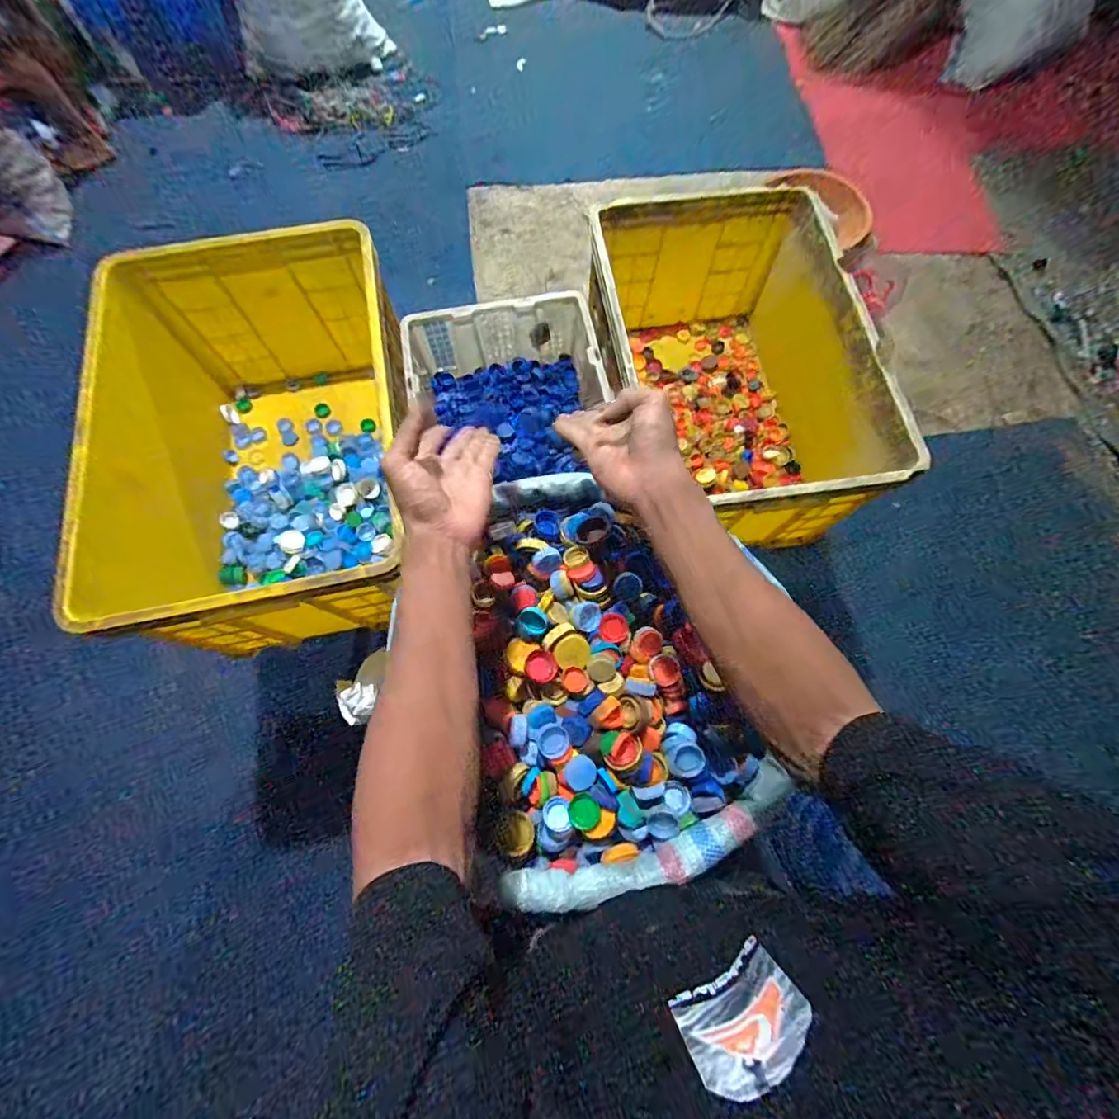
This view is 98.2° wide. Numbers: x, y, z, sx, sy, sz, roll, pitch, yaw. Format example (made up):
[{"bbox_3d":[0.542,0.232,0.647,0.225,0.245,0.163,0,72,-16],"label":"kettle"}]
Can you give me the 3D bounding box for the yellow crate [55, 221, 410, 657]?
[{"bbox_3d":[-0.451,-0.191,0.818,0.423,0.300,0.635,-13,71,-3],"label":"yellow crate"}]

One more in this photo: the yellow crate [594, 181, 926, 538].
[{"bbox_3d":[0.316,-0.345,0.940,0.421,0.305,0.643,-9,71,-2],"label":"yellow crate"}]

